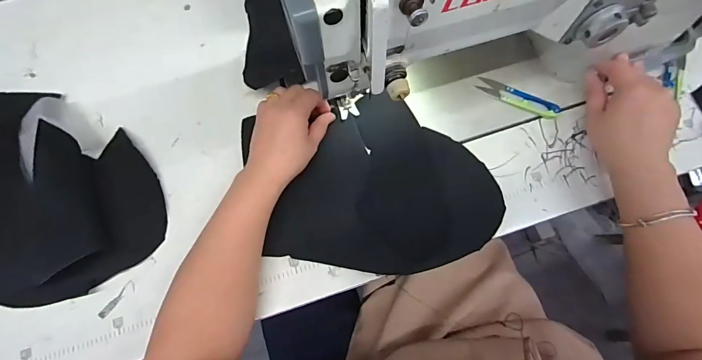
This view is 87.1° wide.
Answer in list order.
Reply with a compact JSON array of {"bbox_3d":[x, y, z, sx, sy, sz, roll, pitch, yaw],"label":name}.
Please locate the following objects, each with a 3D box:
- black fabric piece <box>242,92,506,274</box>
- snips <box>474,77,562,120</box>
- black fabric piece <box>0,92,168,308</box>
[{"bbox_3d":[0.030,0.001,0.431,0.263,0.013,0.205,-6,73,0],"label":"black fabric piece"},{"bbox_3d":[0.209,-0.103,0.465,0.102,0.011,0.024,29,77,10],"label":"snips"},{"bbox_3d":[-0.375,0.009,0.421,0.314,0.065,0.244,6,74,4],"label":"black fabric piece"}]

